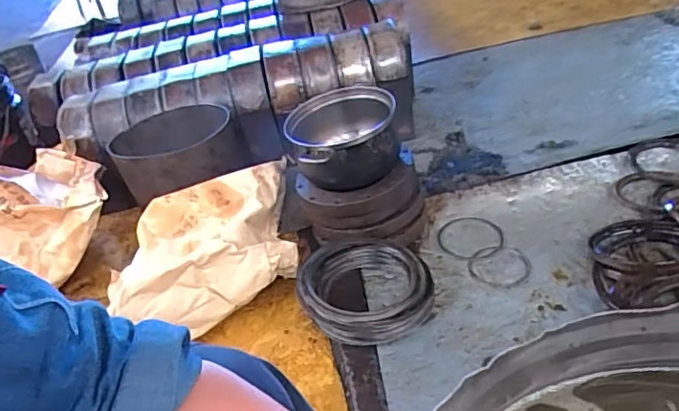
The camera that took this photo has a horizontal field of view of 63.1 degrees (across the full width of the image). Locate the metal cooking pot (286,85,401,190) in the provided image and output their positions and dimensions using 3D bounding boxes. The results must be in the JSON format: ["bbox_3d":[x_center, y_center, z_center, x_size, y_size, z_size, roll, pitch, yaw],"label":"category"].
[{"bbox_3d":[0.007,-0.131,1.079,0.201,0.119,0.221,-17,35,-6],"label":"metal cooking pot"}]

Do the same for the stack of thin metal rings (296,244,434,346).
[{"bbox_3d":[0.045,0.144,0.947,0.223,0.076,0.212,-13,35,1],"label":"stack of thin metal rings"}]

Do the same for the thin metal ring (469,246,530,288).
[{"bbox_3d":[0.294,0.109,1.017,0.111,0.006,0.108,-9,35,6],"label":"thin metal ring"}]

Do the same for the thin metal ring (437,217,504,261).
[{"bbox_3d":[0.257,0.064,1.082,0.127,0.007,0.124,-7,35,9],"label":"thin metal ring"}]

